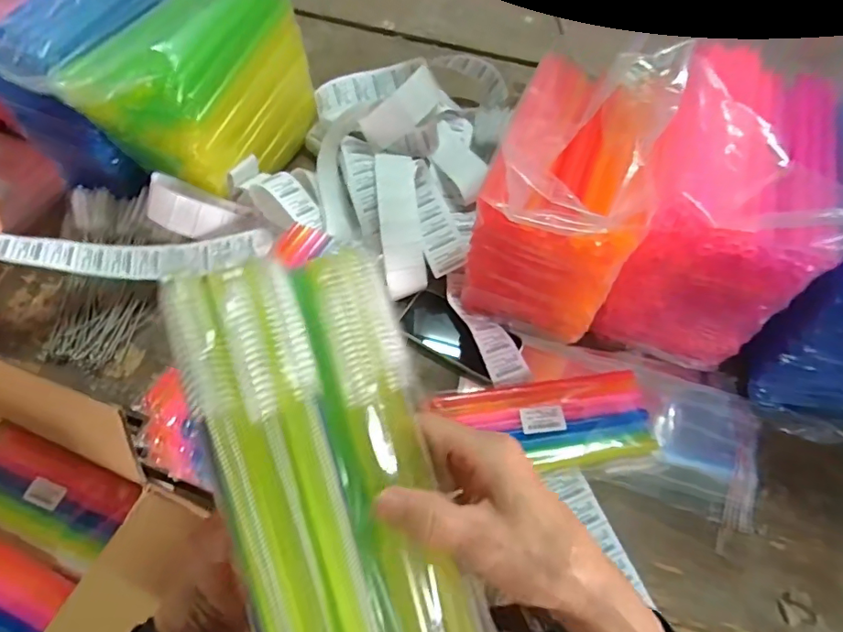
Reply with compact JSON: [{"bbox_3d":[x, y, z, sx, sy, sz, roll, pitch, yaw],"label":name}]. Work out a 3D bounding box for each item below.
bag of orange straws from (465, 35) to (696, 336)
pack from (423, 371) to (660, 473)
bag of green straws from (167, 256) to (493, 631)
[{"bbox_3d":[0.165,-0.141,0.602,0.163,0.252,0.248,17,61,9],"label":"bag of orange straws"},{"bbox_3d":[0.141,0.125,0.599,0.248,0.026,0.100,-5,60,-4],"label":"pack"},{"bbox_3d":[-0.034,0.092,0.238,0.095,0.029,0.242,-15,90,-9],"label":"bag of green straws"}]

